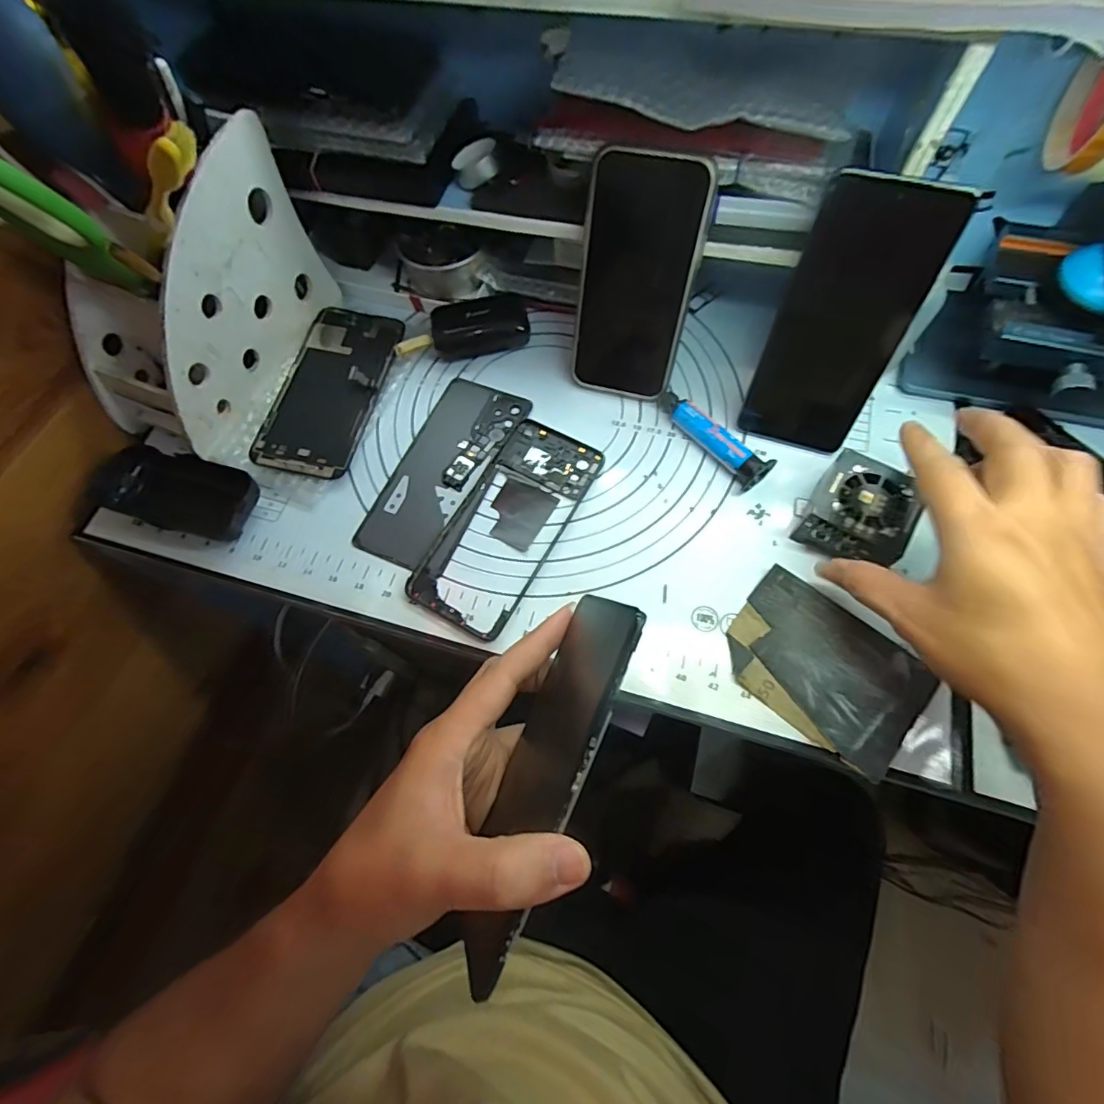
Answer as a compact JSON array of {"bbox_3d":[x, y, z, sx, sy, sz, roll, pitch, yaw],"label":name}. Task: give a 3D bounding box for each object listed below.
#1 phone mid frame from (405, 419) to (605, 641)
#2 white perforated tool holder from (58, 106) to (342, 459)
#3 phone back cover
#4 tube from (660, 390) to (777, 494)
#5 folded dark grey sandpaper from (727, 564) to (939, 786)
[{"bbox_3d":[-0.030,-0.021,0.360,0.072,0.004,0.160,27,72,12],"label":"phone mid frame"},{"bbox_3d":[-0.248,-0.179,0.364,0.095,0.130,0.183,20,70,10],"label":"white perforated tool holder"},{"bbox_3d":[-0.078,-0.061,0.380,0.069,0.006,0.157,22,71,10],"label":"phone back cover"},{"bbox_3d":[0.115,-0.084,0.369,0.025,0.022,0.091,-36,71,-12],"label":"tube"},{"bbox_3d":[0.163,0.070,0.311,0.109,0.011,0.076,37,74,15],"label":"folded dark grey sandpaper"}]

